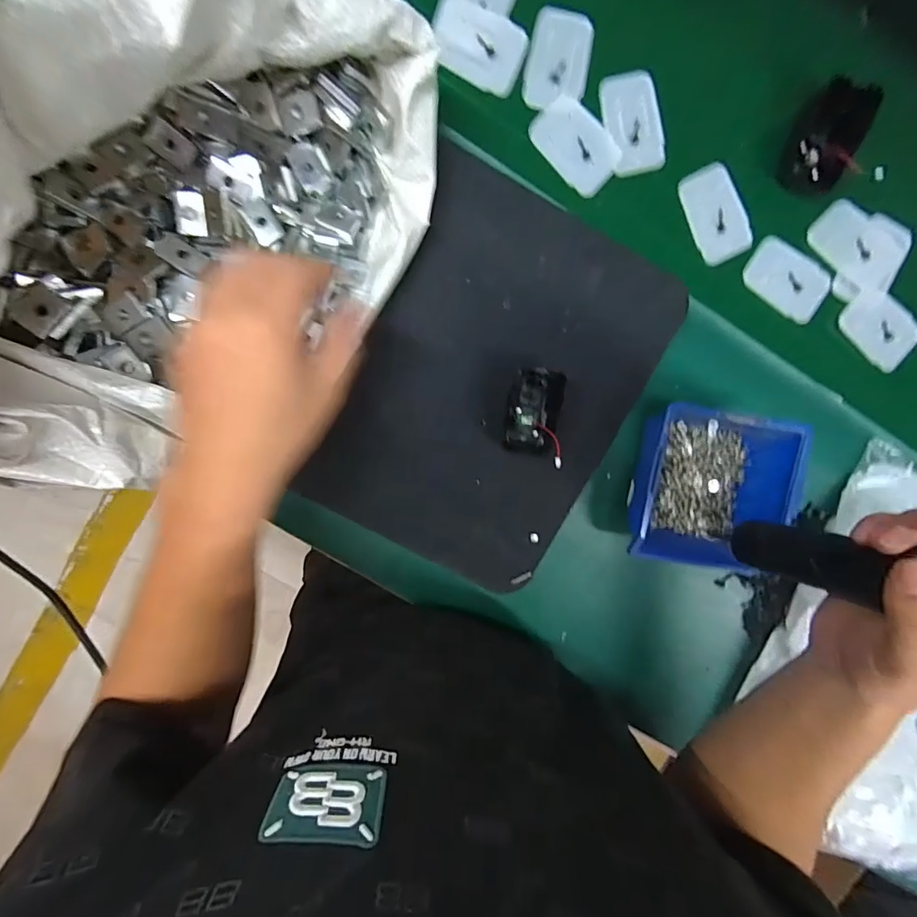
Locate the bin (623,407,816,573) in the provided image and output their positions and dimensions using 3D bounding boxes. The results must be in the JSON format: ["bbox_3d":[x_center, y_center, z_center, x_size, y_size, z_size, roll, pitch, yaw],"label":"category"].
[{"bbox_3d":[0.194,0.023,0.366,0.112,0.066,0.123,8,97,-4],"label":"bin"}]

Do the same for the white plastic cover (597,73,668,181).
[{"bbox_3d":[0.138,-0.266,0.366,0.043,0.007,0.075,-12,98,-2],"label":"white plastic cover"}]

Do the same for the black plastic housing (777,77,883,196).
[{"bbox_3d":[0.284,-0.247,0.351,0.034,0.040,0.067,13,96,-5],"label":"black plastic housing"}]

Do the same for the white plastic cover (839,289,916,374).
[{"bbox_3d":[0.357,-0.111,0.391,0.066,0.008,0.045,39,94,-7],"label":"white plastic cover"}]

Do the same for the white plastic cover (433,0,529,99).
[{"bbox_3d":[0.014,-0.316,0.352,0.072,0.005,0.050,22,96,-6],"label":"white plastic cover"}]

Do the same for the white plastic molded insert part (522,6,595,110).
[{"bbox_3d":[0.078,-0.309,0.356,0.048,0.004,0.072,11,97,-5],"label":"white plastic molded insert part"}]

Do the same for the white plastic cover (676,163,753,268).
[{"bbox_3d":[0.211,-0.200,0.375,0.042,0.005,0.074,-24,98,0],"label":"white plastic cover"}]

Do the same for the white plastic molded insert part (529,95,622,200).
[{"bbox_3d":[0.094,-0.249,0.364,0.046,0.004,0.072,-44,97,3],"label":"white plastic molded insert part"}]

